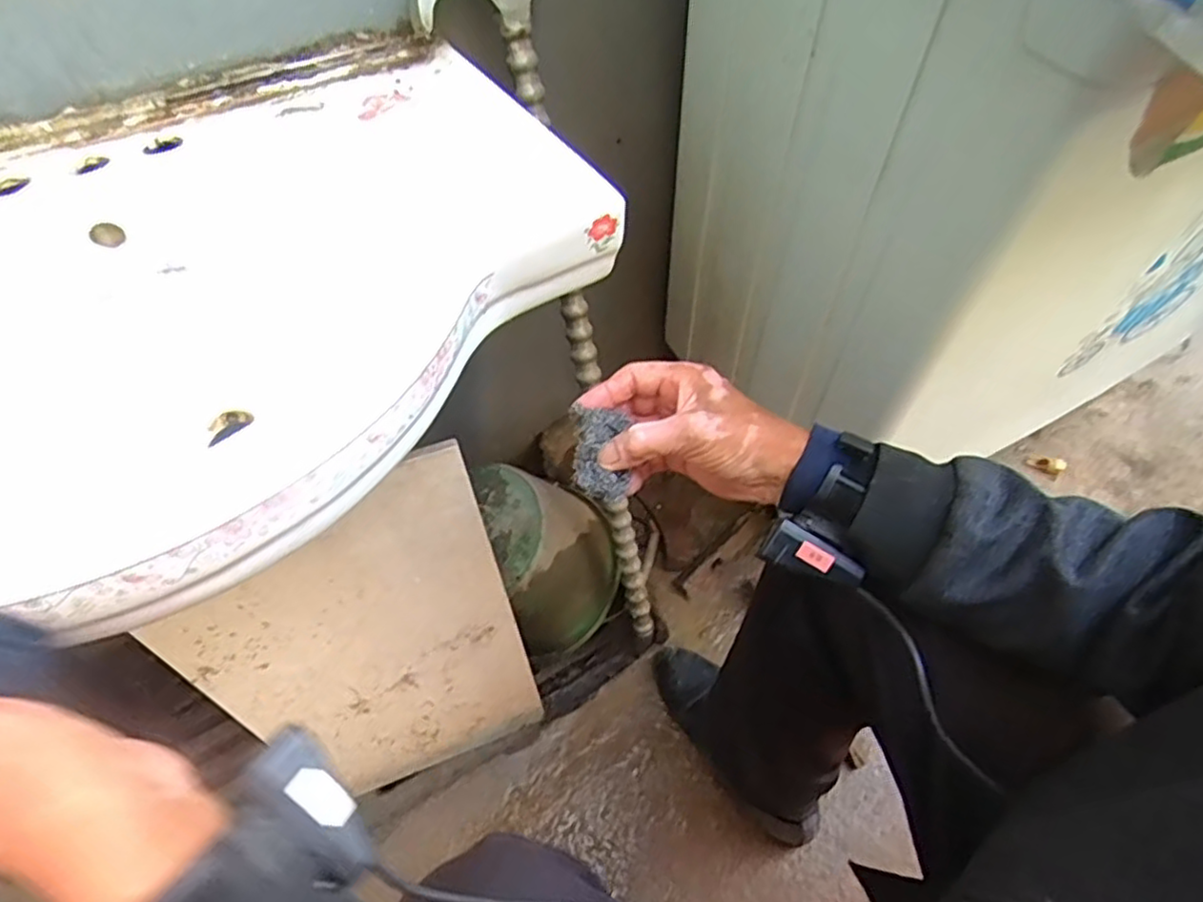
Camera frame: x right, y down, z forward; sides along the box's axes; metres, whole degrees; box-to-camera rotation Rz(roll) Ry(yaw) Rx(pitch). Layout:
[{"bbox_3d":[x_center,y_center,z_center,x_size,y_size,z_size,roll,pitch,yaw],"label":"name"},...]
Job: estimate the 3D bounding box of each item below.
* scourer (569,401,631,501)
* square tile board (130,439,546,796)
[{"bbox_3d":[-0.003,0.000,0.489,0.043,0.037,0.061,-2,56,-2],"label":"scourer"},{"bbox_3d":[-0.236,0.234,0.736,0.296,0.559,0.018,-19,49,-12],"label":"square tile board"}]

